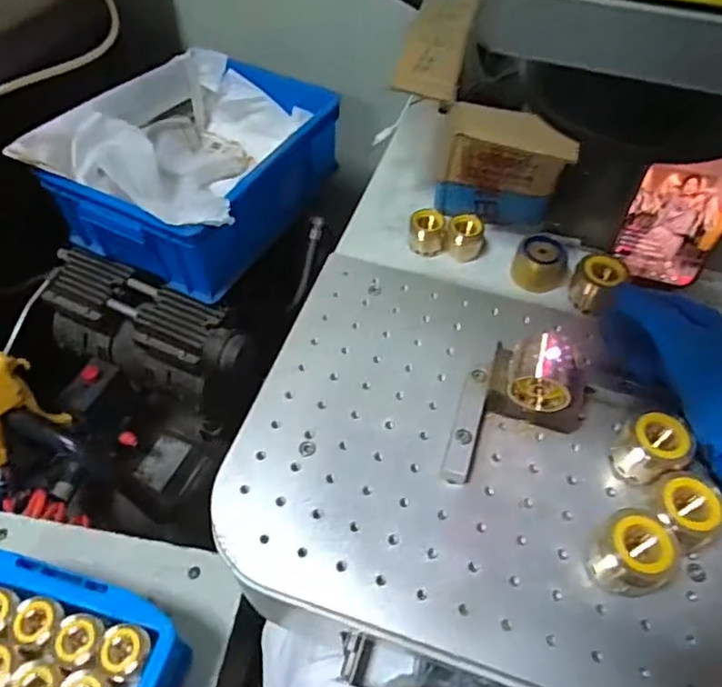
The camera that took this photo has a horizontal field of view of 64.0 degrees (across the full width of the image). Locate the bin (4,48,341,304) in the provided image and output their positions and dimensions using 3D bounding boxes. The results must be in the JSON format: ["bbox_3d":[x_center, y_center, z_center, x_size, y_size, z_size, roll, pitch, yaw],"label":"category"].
[{"bbox_3d":[-0.216,-0.249,0.787,0.287,0.131,0.341,22,56,14],"label":"bin"}]

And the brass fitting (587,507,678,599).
[{"bbox_3d":[0.157,0.121,0.335,0.049,0.038,0.041,-6,54,-6],"label":"brass fitting"}]

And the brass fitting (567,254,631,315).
[{"bbox_3d":[0.189,-0.050,0.463,0.036,0.035,0.040,33,60,21],"label":"brass fitting"}]

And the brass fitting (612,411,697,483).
[{"bbox_3d":[0.186,0.069,0.369,0.034,0.035,0.036,-35,61,-24],"label":"brass fitting"}]

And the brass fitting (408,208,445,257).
[{"bbox_3d":[0.056,-0.095,0.493,0.030,0.035,0.023,6,54,3],"label":"brass fitting"}]

